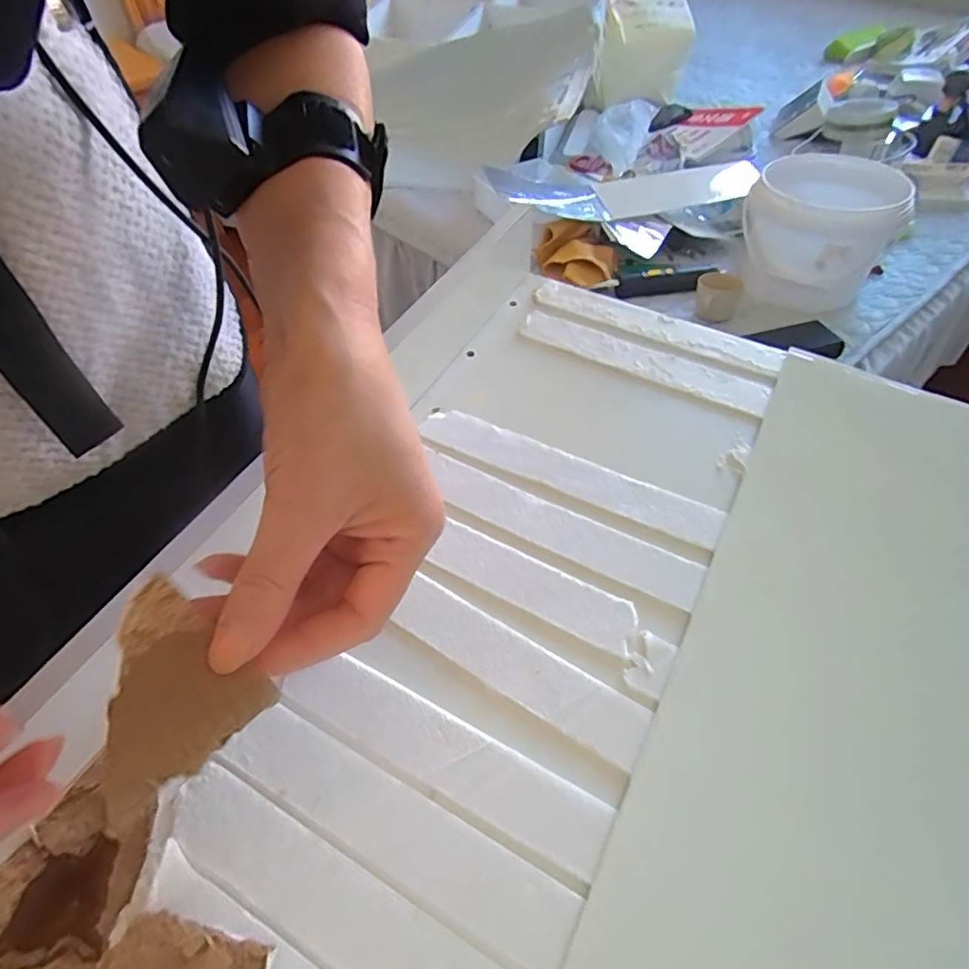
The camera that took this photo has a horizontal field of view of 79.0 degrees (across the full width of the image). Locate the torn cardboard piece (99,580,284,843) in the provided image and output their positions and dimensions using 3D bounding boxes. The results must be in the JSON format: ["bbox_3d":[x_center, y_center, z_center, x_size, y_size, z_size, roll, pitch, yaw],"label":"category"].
[{"bbox_3d":[-0.105,0.065,0.184,0.058,0.010,0.050,33,60,23],"label":"torn cardboard piece"}]

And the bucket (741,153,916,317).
[{"bbox_3d":[0.503,-0.385,0.882,0.191,0.146,0.214,37,62,25],"label":"bucket"}]

